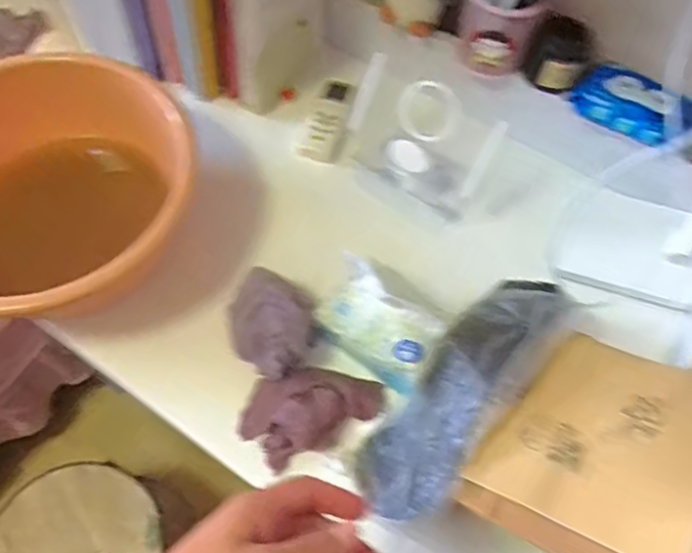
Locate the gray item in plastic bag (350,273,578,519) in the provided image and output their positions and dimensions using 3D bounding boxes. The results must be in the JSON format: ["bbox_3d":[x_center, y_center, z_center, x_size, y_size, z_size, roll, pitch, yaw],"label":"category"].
[{"bbox_3d":[0.118,0.104,0.598,0.087,0.067,0.278,37,67,17],"label":"gray item in plastic bag"}]

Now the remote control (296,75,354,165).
[{"bbox_3d":[-0.023,-0.201,0.795,0.050,0.015,0.121,14,74,6],"label":"remote control"}]

